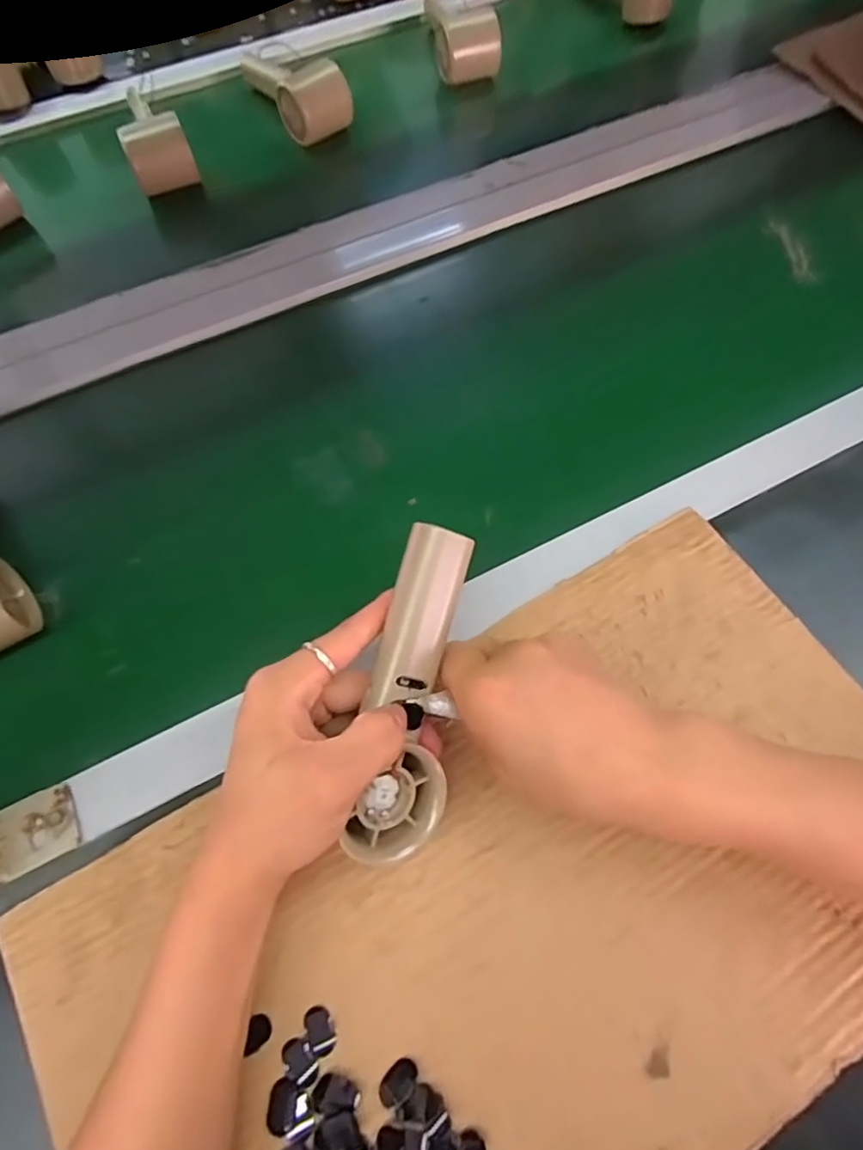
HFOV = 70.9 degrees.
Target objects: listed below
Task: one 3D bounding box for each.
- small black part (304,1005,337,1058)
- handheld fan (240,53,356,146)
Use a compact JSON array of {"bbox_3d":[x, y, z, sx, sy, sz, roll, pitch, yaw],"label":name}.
[{"bbox_3d":[-0.054,0.220,0.292,0.014,0.004,0.020,-16,66,-6],"label":"small black part"},{"bbox_3d":[-0.140,-0.506,0.620,0.069,0.050,0.142,-30,68,-13],"label":"handheld fan"}]

